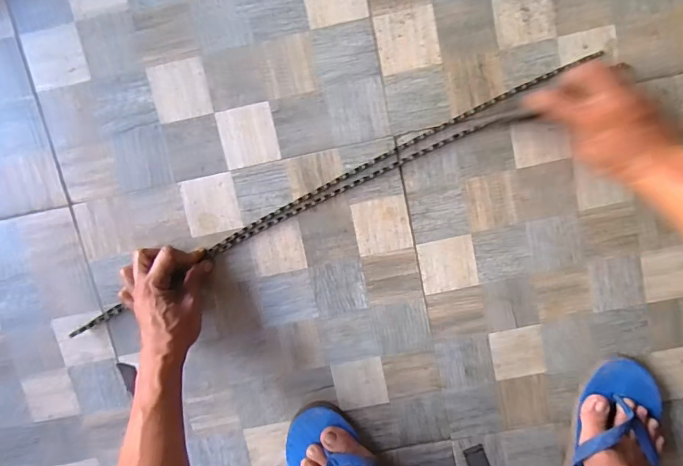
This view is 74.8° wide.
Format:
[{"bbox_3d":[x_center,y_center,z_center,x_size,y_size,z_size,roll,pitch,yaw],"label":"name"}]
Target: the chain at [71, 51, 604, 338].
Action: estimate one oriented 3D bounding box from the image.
[{"bbox_3d":[-0.020,-0.040,0.526,0.672,0.018,0.040,-27,98,4],"label":"chain"}]

